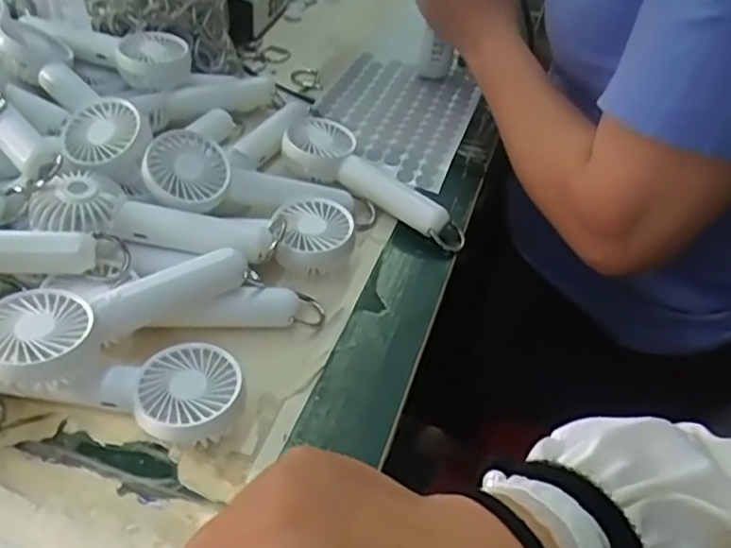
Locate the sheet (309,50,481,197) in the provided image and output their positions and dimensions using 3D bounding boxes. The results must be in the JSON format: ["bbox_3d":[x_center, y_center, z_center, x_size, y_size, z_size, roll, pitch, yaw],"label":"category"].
[{"bbox_3d":[0.027,-0.151,0.630,0.134,0.010,0.190,17,44,11],"label":"sheet"}]

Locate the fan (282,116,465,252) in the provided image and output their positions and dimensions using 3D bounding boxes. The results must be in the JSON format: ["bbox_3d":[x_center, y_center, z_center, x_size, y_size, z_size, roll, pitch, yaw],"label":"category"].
[{"bbox_3d":[0.011,-0.076,0.529,0.153,0.037,0.055,24,46,18],"label":"fan"}]

